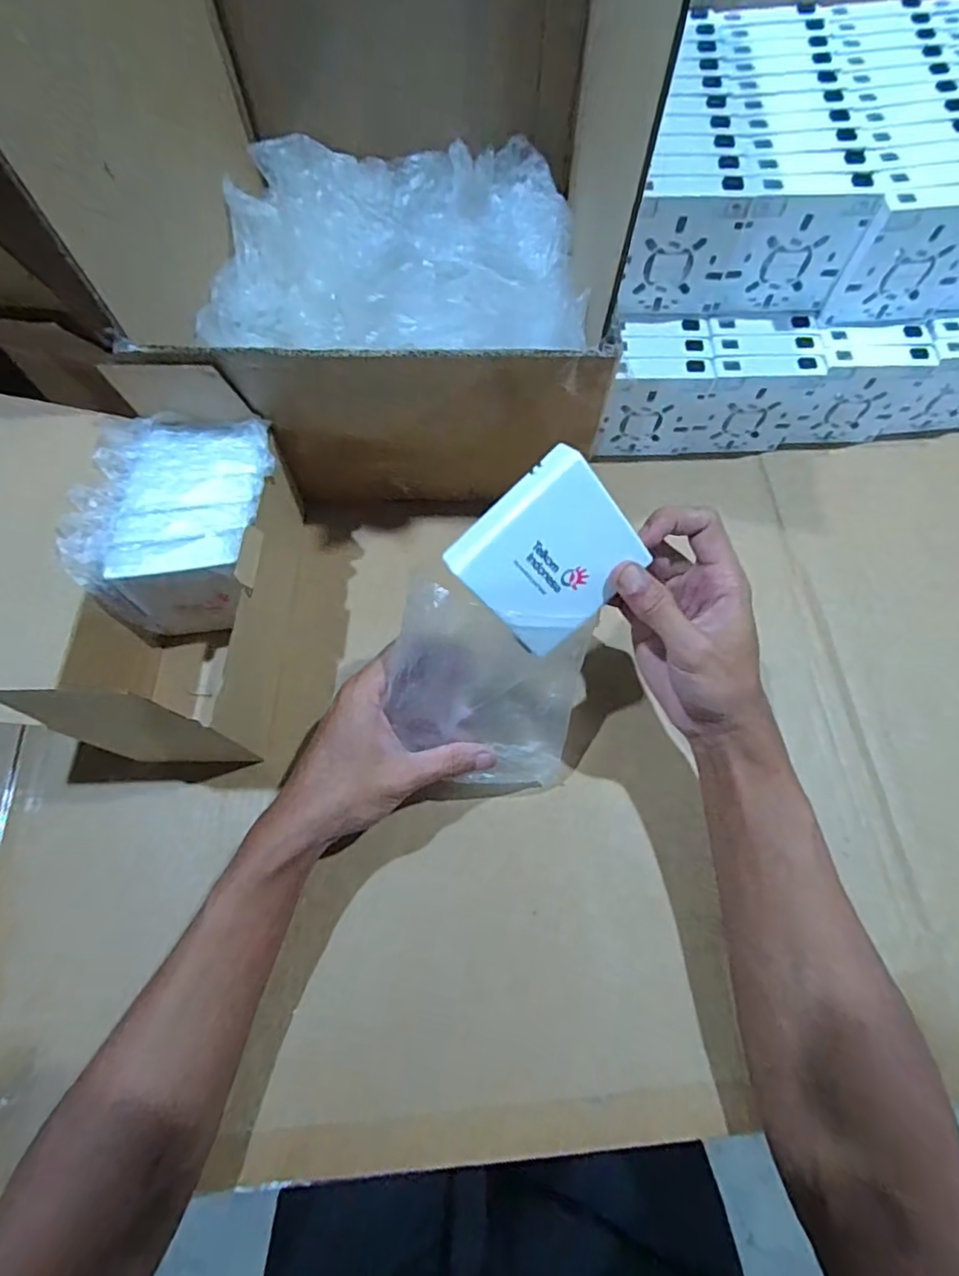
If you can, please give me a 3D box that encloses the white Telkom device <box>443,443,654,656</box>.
[{"bbox_3d":[0.039,-0.043,0.320,0.085,0.085,0.017,-42,32,8],"label":"white Telkom device"}]

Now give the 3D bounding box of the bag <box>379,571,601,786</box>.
[{"bbox_3d":[0.010,0.029,0.362,0.120,0.138,0.030,0,25,-13],"label":"bag"}]

